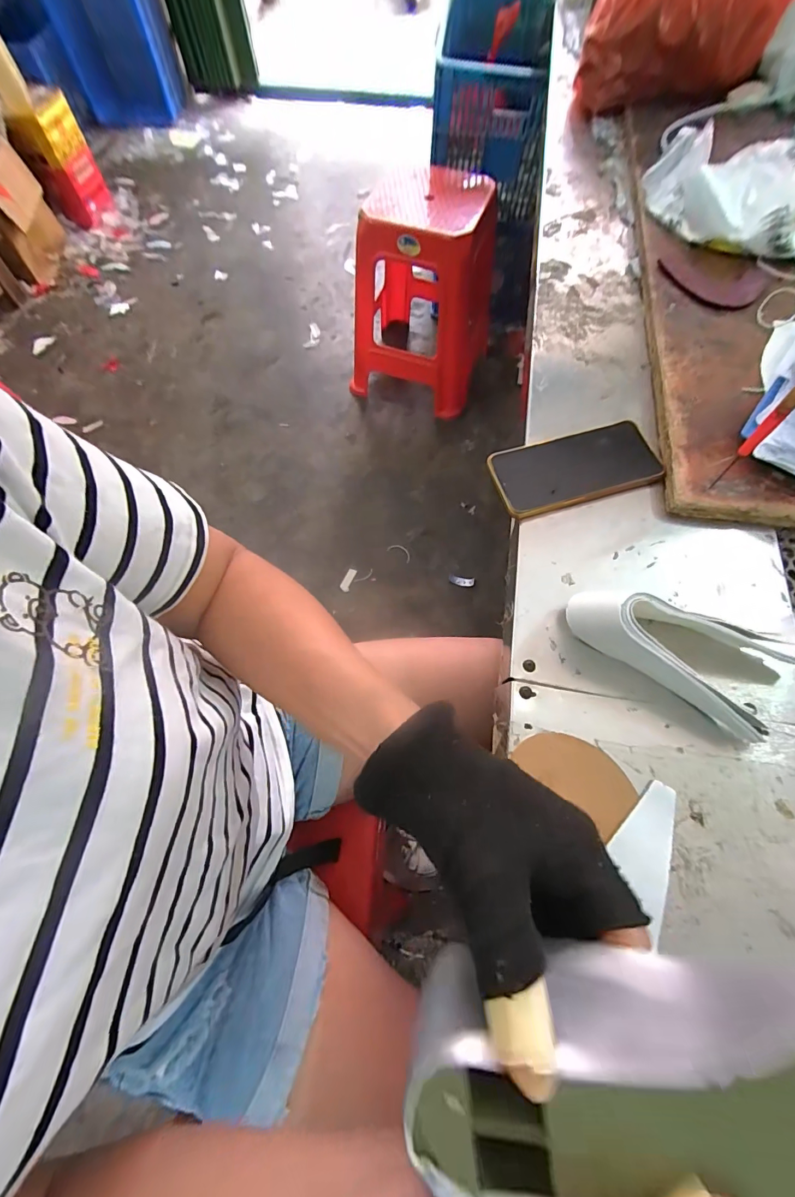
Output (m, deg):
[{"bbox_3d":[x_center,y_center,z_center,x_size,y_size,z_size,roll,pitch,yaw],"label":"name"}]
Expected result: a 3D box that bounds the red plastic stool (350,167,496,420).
[{"bbox_3d":[0.074,-0.931,1.274,0.393,0.506,0.393,20,69,9],"label":"red plastic stool"}]

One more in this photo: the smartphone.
[{"bbox_3d":[0.177,-0.132,0.414,0.160,0.005,0.076,-14,68,-5],"label":"smartphone"}]

